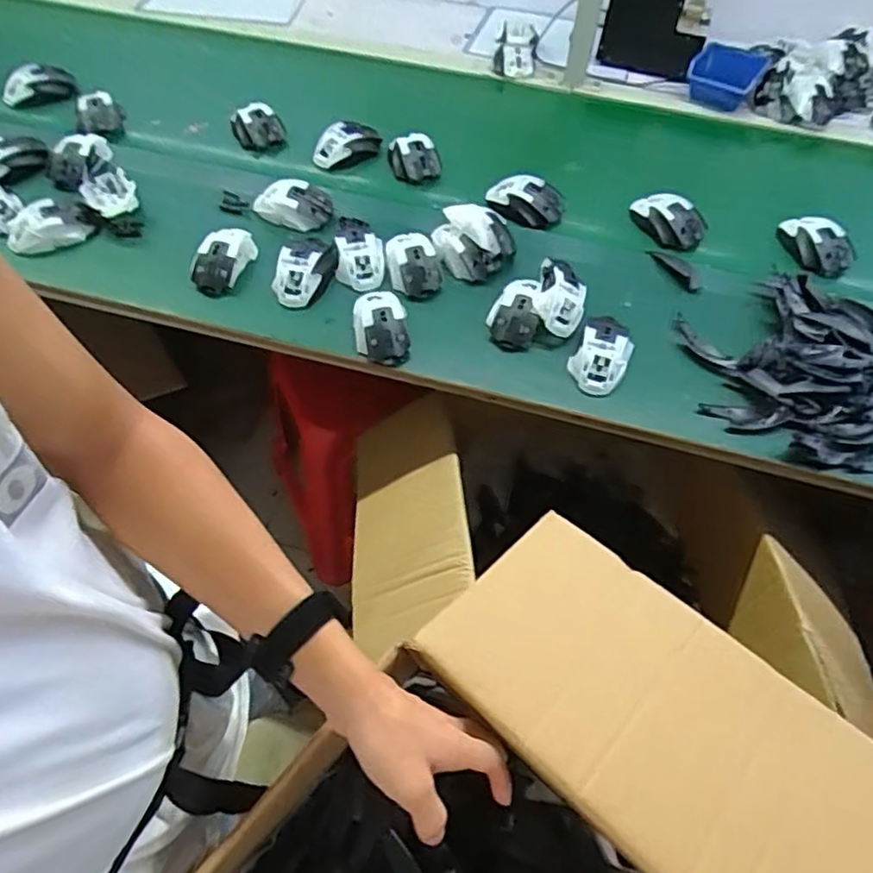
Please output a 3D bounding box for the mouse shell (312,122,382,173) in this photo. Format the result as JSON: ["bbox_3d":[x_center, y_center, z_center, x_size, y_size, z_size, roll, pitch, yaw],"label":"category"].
[{"bbox_3d":[-0.142,-0.458,1.013,0.102,0.050,0.046,-5,57,-6],"label":"mouse shell"}]

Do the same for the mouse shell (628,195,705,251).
[{"bbox_3d":[0.342,-0.316,0.936,0.065,0.040,0.109,-22,59,-20],"label":"mouse shell"}]

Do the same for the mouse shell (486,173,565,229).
[{"bbox_3d":[0.130,-0.345,0.948,0.110,0.042,0.065,28,56,14],"label":"mouse shell"}]

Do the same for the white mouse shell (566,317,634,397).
[{"bbox_3d":[0.207,-0.107,0.799,0.069,0.040,0.113,27,56,13],"label":"white mouse shell"}]

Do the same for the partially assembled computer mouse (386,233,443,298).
[{"bbox_3d":[-0.032,-0.236,0.873,0.069,0.037,0.104,-7,55,-11],"label":"partially assembled computer mouse"}]

